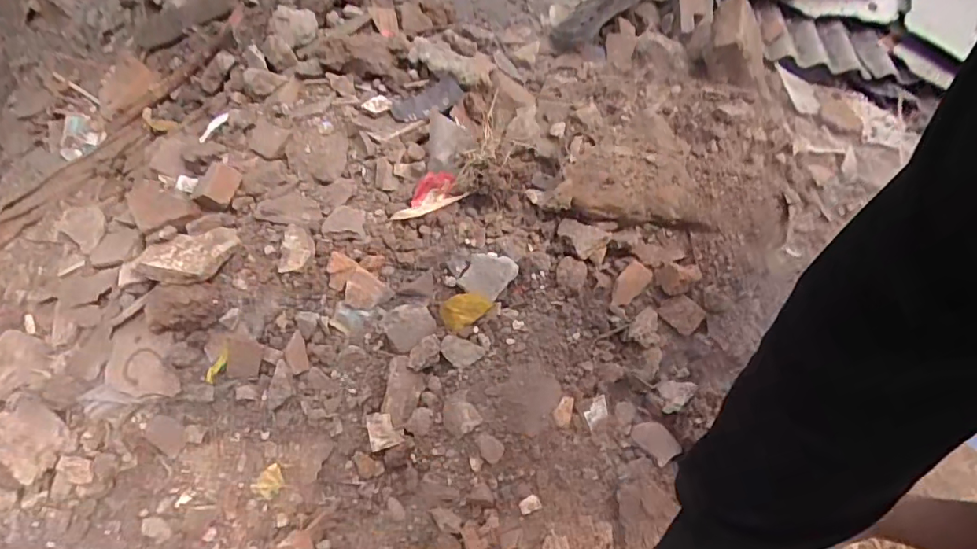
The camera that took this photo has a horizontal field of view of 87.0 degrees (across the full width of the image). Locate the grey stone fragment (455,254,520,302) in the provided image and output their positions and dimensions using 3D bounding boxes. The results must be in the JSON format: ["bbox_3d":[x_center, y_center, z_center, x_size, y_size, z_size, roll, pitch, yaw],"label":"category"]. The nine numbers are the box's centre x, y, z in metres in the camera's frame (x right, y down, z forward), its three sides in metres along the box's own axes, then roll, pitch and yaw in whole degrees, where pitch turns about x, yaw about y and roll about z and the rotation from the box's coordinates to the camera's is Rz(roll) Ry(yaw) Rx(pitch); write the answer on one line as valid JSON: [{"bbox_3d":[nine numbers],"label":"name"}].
[{"bbox_3d":[-0.001,0.002,0.727,0.063,0.021,0.076,35,61,-1],"label":"grey stone fragment"}]

